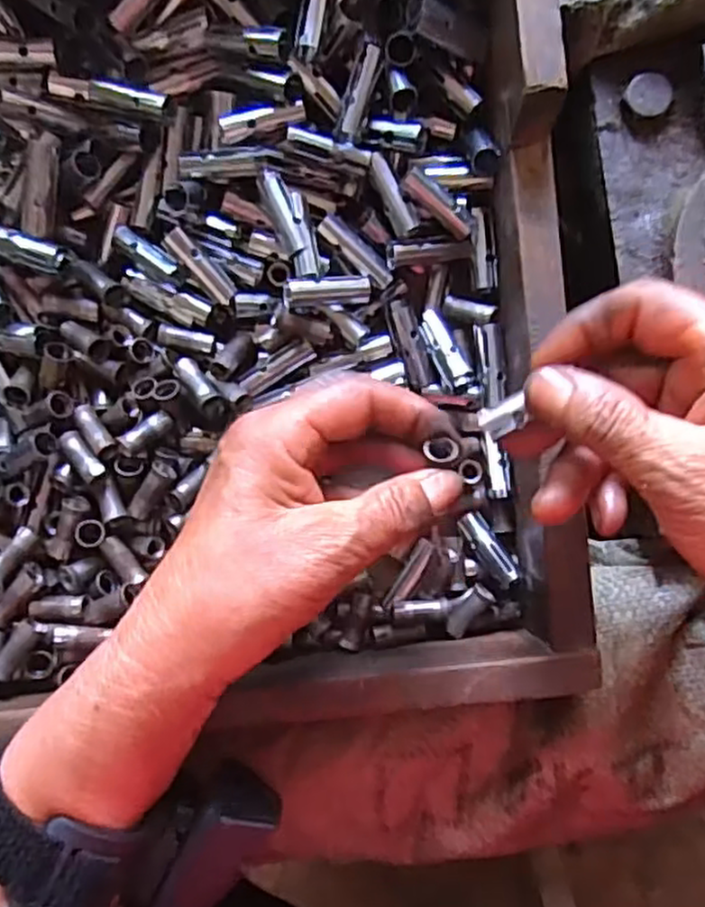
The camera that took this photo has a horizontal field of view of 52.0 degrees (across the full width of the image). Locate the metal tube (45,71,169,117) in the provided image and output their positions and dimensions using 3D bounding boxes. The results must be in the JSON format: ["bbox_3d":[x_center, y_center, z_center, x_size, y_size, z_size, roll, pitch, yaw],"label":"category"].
[{"bbox_3d":[-0.101,-0.150,0.300,0.054,0.010,0.011,16,89,4],"label":"metal tube"}]

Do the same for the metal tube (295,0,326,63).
[{"bbox_3d":[-0.016,-0.180,0.293,0.010,0.009,0.038,12,89,4],"label":"metal tube"}]

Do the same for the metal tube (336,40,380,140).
[{"bbox_3d":[0.003,-0.151,0.303,0.008,0.010,0.040,18,89,4],"label":"metal tube"}]

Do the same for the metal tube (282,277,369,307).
[{"bbox_3d":[-0.011,-0.070,0.313,0.037,0.009,0.011,-4,94,-10],"label":"metal tube"}]

